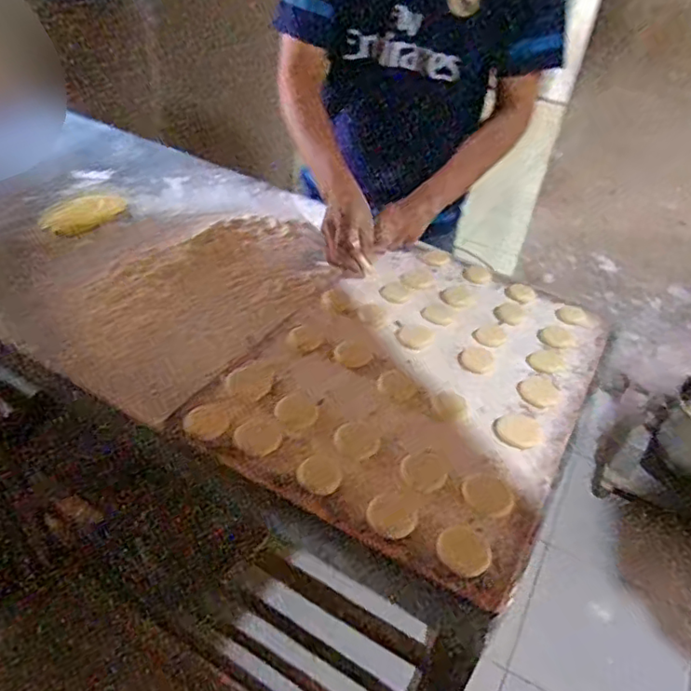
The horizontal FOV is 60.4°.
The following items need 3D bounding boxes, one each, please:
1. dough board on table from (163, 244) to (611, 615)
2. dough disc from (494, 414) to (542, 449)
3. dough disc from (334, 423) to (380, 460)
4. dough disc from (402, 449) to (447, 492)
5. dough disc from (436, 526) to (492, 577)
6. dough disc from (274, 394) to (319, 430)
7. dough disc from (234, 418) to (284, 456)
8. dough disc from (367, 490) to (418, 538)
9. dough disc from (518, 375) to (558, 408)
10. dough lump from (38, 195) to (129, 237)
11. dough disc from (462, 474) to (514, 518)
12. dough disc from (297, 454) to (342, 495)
[{"bbox_3d":[0.118,0.024,0.841,0.419,0.035,0.583,23,40,22],"label":"dough board on table"},{"bbox_3d":[0.221,0.107,0.750,0.059,0.004,0.055,4,36,-3],"label":"dough disc"},{"bbox_3d":[0.014,0.114,0.717,0.053,0.004,0.056,4,36,-3],"label":"dough disc"},{"bbox_3d":[0.091,0.143,0.687,0.049,0.006,0.064,5,36,-1],"label":"dough disc"},{"bbox_3d":[0.121,0.209,0.603,0.050,0.007,0.054,4,36,-3],"label":"dough disc"},{"bbox_3d":[-0.060,0.082,0.743,0.052,0.004,0.056,4,36,-3],"label":"dough disc"},{"bbox_3d":[-0.100,0.108,0.706,0.053,0.006,0.052,4,36,-3],"label":"dough disc"},{"bbox_3d":[0.052,0.179,0.635,0.052,0.005,0.057,4,36,-3],"label":"dough disc"},{"bbox_3d":[0.268,0.061,0.813,0.062,0.004,0.052,-21,44,-31],"label":"dough disc"},{"bbox_3d":[-0.491,-0.249,1.118,0.153,0.042,0.075,-18,41,-9],"label":"dough lump"},{"bbox_3d":[0.159,0.165,0.659,0.054,0.004,0.058,4,36,-3],"label":"dough disc"},{"bbox_3d":[-0.029,0.144,0.671,0.049,0.004,0.055,11,37,6],"label":"dough disc"}]

